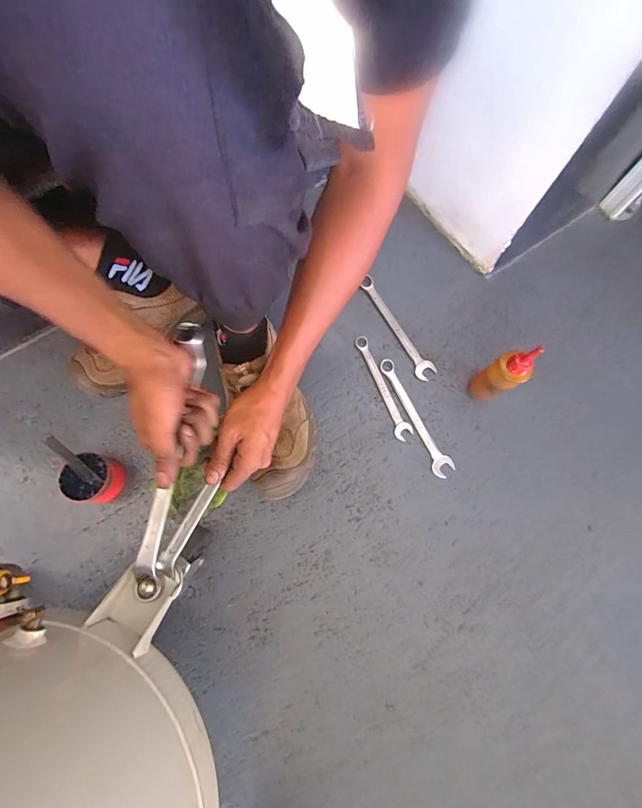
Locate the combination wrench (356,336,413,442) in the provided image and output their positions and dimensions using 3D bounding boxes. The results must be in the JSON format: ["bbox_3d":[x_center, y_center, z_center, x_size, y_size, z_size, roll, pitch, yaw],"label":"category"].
[{"bbox_3d":[0.097,-0.028,0.567,0.026,0.009,0.174,-20,76,-6],"label":"combination wrench"}]

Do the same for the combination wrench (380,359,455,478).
[{"bbox_3d":[0.142,0.017,0.557,0.030,0.008,0.194,-25,77,-7],"label":"combination wrench"}]

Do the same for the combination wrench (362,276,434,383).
[{"bbox_3d":[0.125,-0.127,0.595,0.030,0.007,0.196,-27,77,-7],"label":"combination wrench"}]

